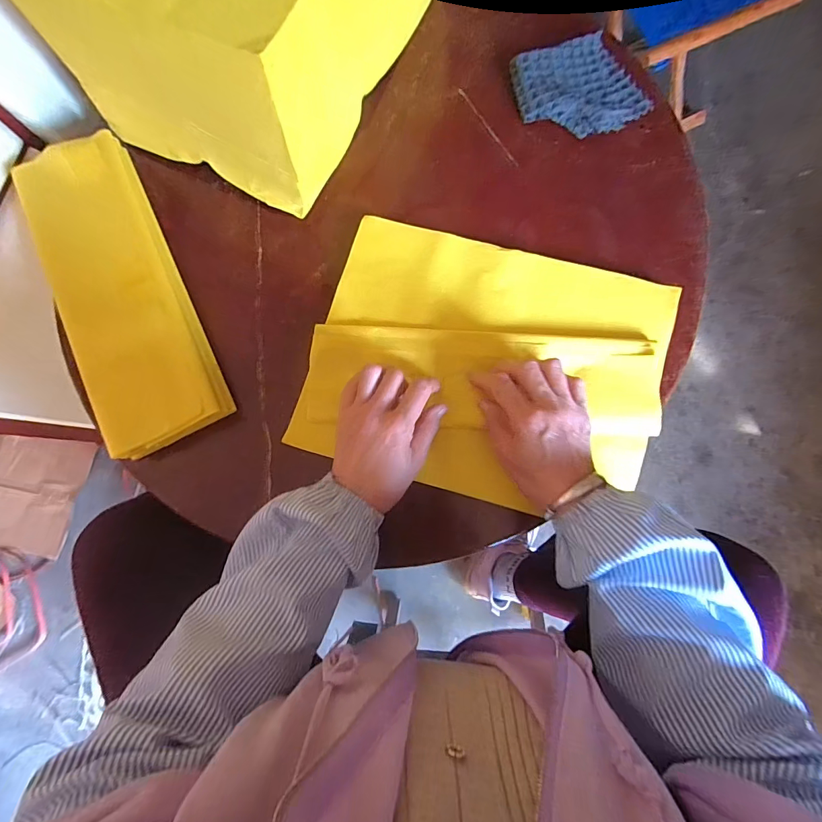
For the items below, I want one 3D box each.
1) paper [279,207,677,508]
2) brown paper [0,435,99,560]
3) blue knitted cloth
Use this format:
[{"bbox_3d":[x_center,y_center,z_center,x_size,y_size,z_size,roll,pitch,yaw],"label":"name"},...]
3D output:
[{"bbox_3d":[0.078,-0.048,0.427,0.352,0.021,0.265,15,82,3],"label":"paper"},{"bbox_3d":[-0.891,0.173,0.901,0.331,0.034,0.240,9,82,2],"label":"brown paper"},{"bbox_3d":[0.195,-0.373,0.474,0.136,0.020,0.114,-19,82,-2],"label":"blue knitted cloth"}]

